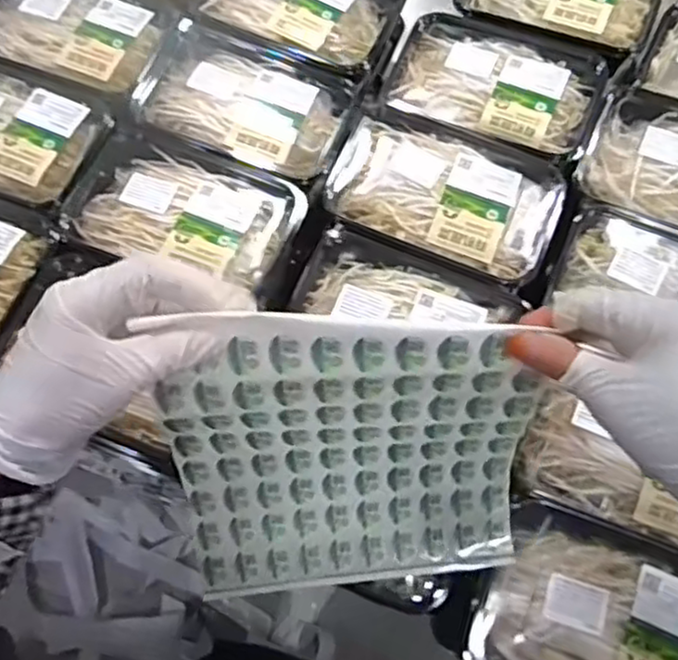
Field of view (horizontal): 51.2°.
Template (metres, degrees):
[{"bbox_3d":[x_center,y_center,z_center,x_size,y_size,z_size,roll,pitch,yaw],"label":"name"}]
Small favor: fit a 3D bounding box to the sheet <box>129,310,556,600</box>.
[{"bbox_3d":[0.008,0.078,0.419,0.206,0.225,0.035,-2,43,-3],"label":"sheet"}]

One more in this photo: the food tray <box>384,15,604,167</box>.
[{"bbox_3d":[0.141,-0.224,0.639,0.183,0.032,0.133,21,70,8],"label":"food tray"}]

